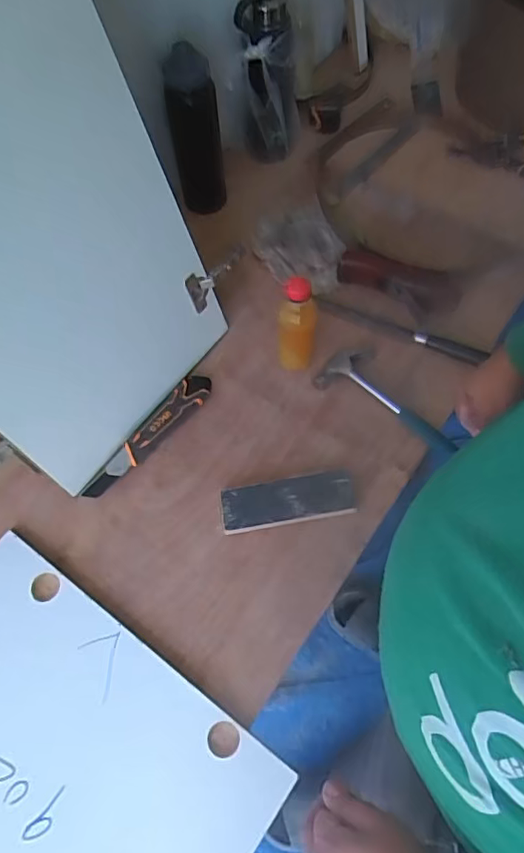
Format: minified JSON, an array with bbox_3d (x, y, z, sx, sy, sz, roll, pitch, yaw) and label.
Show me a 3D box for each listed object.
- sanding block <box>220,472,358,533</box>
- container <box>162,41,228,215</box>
[{"bbox_3d":[0.034,0.100,0.733,0.178,0.018,0.060,-9,64,-2],"label":"sanding block"},{"bbox_3d":[-0.113,-0.500,0.935,0.083,0.269,0.076,-1,64,2],"label":"container"}]

